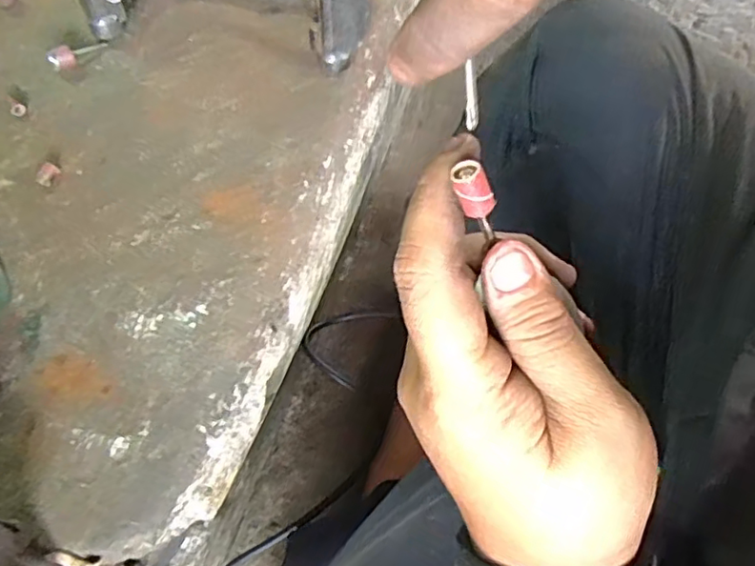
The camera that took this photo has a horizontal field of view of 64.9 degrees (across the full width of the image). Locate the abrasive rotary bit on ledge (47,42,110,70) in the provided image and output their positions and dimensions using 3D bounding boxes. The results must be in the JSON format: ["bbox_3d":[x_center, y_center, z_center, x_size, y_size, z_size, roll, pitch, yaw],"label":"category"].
[{"bbox_3d":[-0.197,-0.151,0.391,0.013,0.012,0.041,35,50,14],"label":"abrasive rotary bit on ledge"}]

